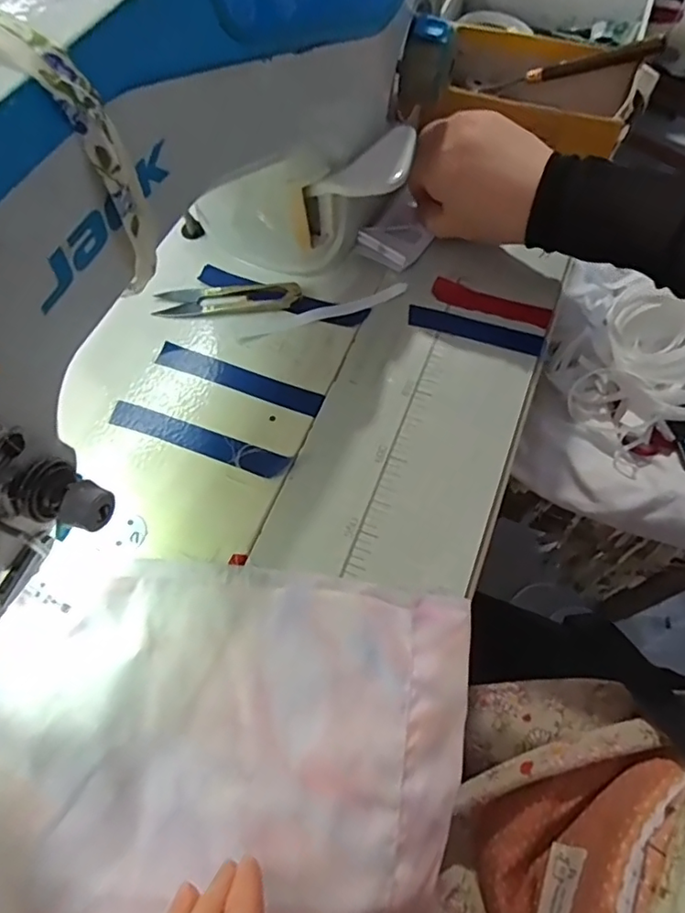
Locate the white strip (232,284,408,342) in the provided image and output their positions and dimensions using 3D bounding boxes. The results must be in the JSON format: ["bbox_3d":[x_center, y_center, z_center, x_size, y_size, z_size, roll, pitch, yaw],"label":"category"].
[{"bbox_3d":[-0.013,-0.097,0.386,0.119,0.004,0.012,-16,65,-3],"label":"white strip"}]

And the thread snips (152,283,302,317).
[{"bbox_3d":[-0.080,-0.110,0.393,0.100,0.010,0.024,-2,63,0],"label":"thread snips"}]

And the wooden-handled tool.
[{"bbox_3d":[0.169,-0.293,0.426,0.127,0.014,0.015,4,60,29],"label":"wooden-handled tool"}]

